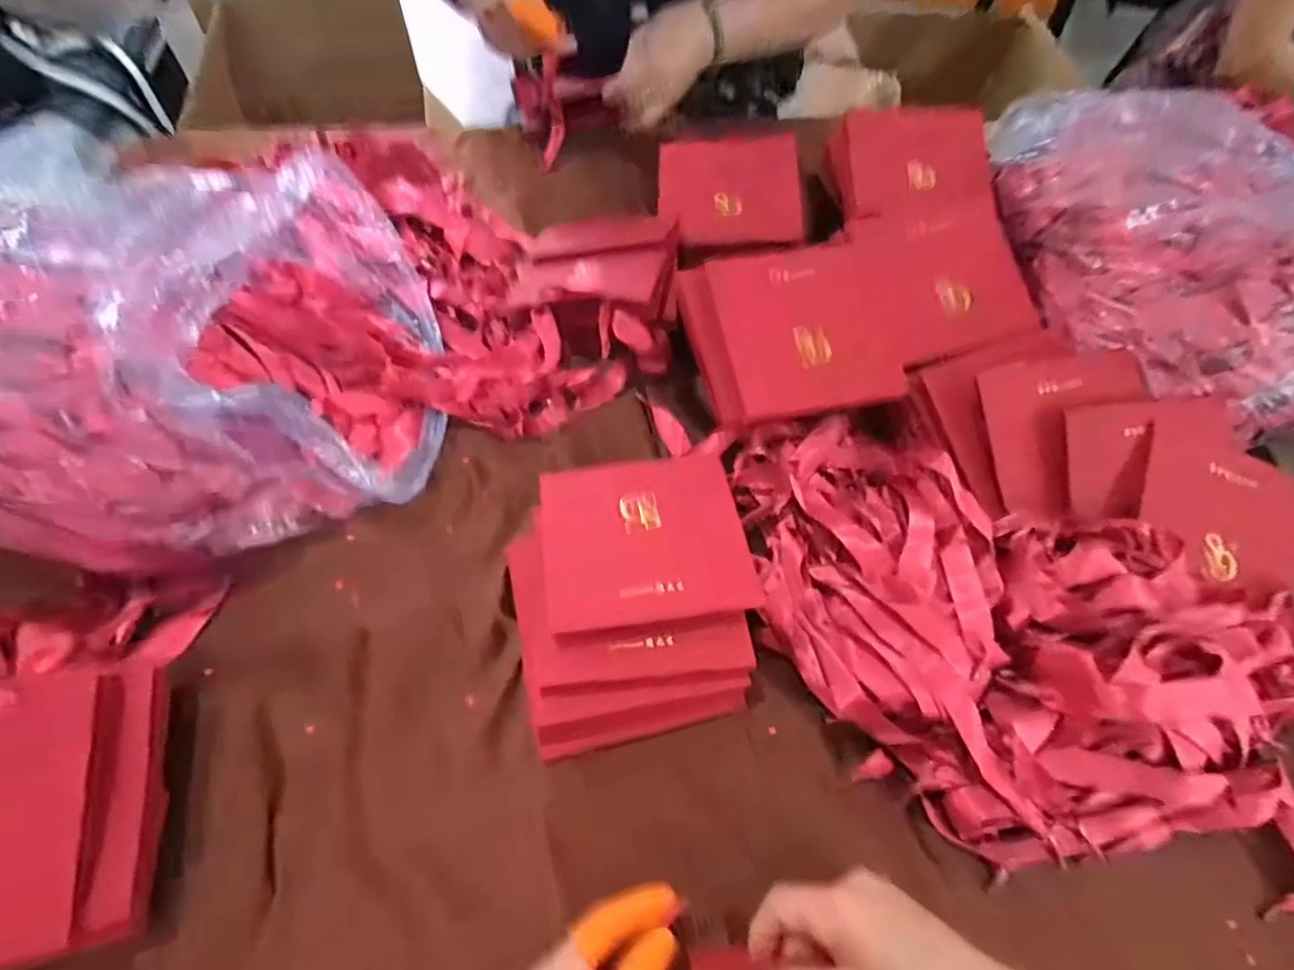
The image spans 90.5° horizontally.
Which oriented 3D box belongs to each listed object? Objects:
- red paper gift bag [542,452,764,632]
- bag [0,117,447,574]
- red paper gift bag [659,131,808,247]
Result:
[{"bbox_3d":[-0.003,0.033,0.452,0.137,0.008,0.139,-9,49,-2],"label":"red paper gift bag"},{"bbox_3d":[-0.346,-0.081,0.451,0.379,0.161,0.252,-20,64,-13],"label":"bag"},{"bbox_3d":[0.083,-0.295,0.641,0.137,0.011,0.135,-4,73,5],"label":"red paper gift bag"}]

